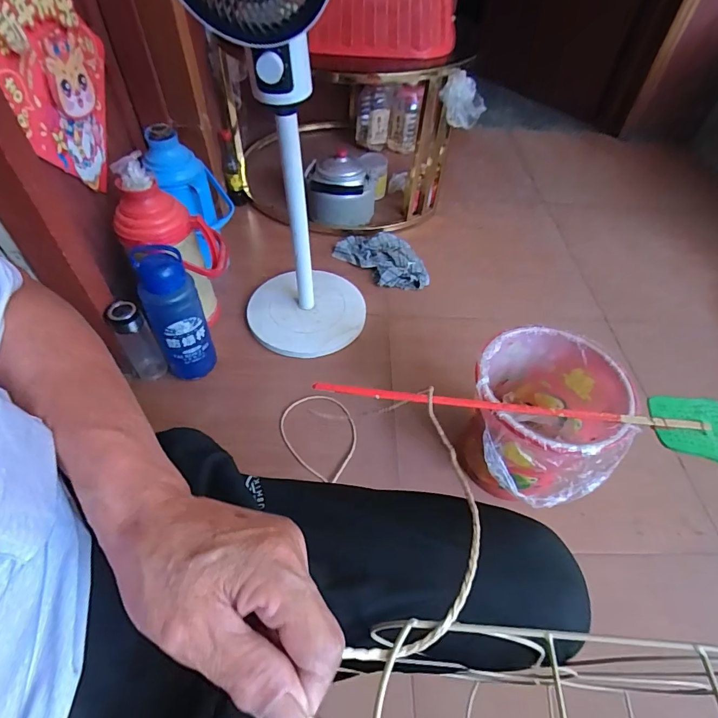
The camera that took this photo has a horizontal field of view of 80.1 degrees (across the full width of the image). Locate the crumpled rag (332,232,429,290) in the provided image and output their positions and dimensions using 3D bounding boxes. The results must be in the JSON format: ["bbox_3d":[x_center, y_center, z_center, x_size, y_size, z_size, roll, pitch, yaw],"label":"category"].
[{"bbox_3d":[0.079,-0.291,1.254,0.294,0.054,0.173,34,57,23],"label":"crumpled rag"}]

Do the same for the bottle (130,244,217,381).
[{"bbox_3d":[-0.367,-0.075,0.869,0.104,0.312,0.076,-20,54,-19],"label":"bottle"}]

